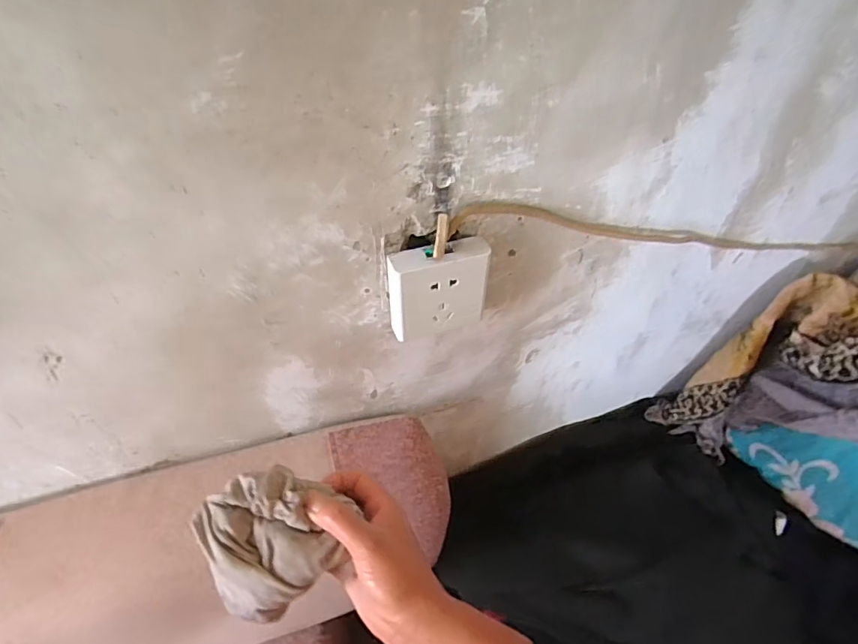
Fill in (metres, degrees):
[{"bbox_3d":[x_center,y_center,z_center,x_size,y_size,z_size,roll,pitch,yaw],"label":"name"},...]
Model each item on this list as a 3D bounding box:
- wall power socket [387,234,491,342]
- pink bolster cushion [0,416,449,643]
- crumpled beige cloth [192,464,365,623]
[{"bbox_3d":[0.009,-0.027,0.460,0.086,0.095,0.025,-14,50,-13],"label":"wall power socket"},{"bbox_3d":[-0.263,0.243,0.512,0.484,0.149,0.164,-11,49,-10],"label":"pink bolster cushion"},{"bbox_3d":[-0.115,0.159,0.375,0.095,0.069,0.083,-22,52,-19],"label":"crumpled beige cloth"}]

